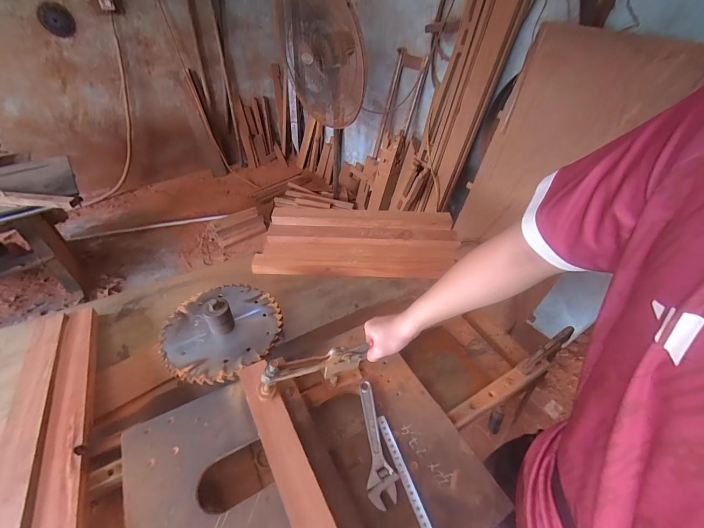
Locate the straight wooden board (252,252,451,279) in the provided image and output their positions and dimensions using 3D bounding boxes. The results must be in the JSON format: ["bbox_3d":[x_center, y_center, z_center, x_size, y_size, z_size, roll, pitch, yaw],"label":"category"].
[{"bbox_3d":[0.000,-0.001,0.921,0.554,0.027,0.075,2,42,-1],"label":"straight wooden board"}]

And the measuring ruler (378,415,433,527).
[{"bbox_3d":[0.085,0.337,0.497,0.016,0.004,0.196,-13,44,-16],"label":"measuring ruler"}]

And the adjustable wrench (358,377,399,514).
[{"bbox_3d":[0.042,0.292,0.538,0.046,0.014,0.195,-1,42,-3],"label":"adjustable wrench"}]

